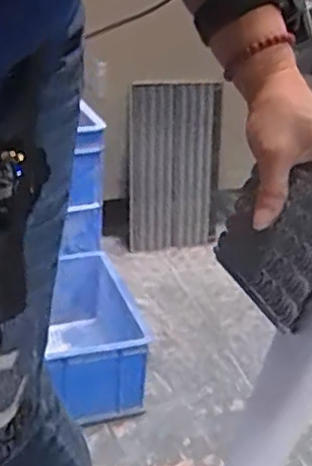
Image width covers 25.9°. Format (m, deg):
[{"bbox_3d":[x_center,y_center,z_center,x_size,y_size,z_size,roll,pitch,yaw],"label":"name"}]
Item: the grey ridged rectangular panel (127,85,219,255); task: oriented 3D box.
[{"bbox_3d":[0.046,-0.176,1.846,0.233,0.443,0.030,0,14,-4],"label":"grey ridged rectangular panel"}]

